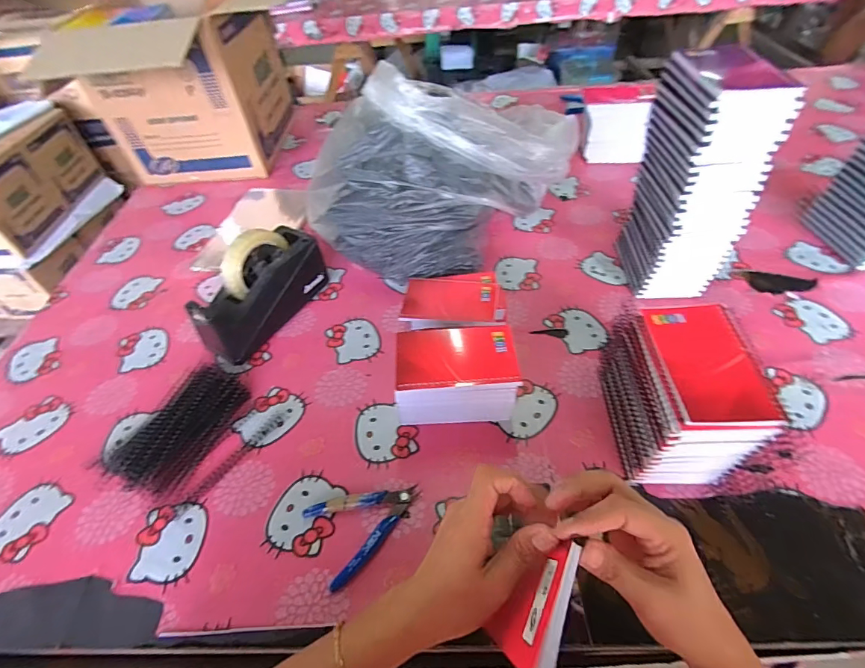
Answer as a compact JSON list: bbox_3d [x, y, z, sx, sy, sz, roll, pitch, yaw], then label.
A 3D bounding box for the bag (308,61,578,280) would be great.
[{"bbox_3d":[0.030,-0.280,0.670,0.276,0.198,0.412,33,60,28],"label":"bag"}]

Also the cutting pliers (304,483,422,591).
[{"bbox_3d":[-0.067,0.195,0.447,0.112,0.015,0.085,-24,52,-15],"label":"cutting pliers"}]

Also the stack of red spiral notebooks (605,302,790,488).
[{"bbox_3d":[0.248,0.064,0.438,0.090,0.145,0.137,0,50,5],"label":"stack of red spiral notebooks"}]

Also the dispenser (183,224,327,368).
[{"bbox_3d":[-0.246,-0.064,0.622,0.071,0.133,0.197,25,56,23],"label":"dispenser"}]

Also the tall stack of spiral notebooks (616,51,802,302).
[{"bbox_3d":[0.335,-0.194,0.563,0.094,0.271,0.148,-5,50,0],"label":"tall stack of spiral notebooks"}]

